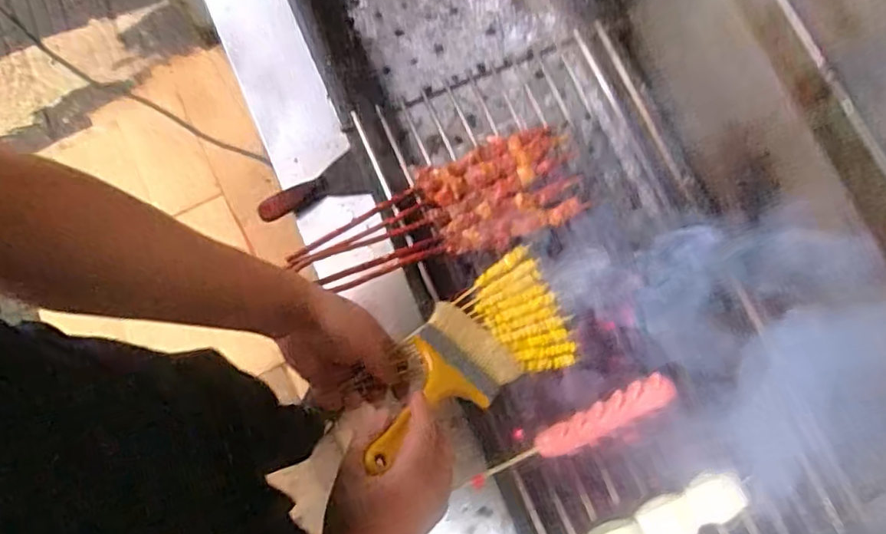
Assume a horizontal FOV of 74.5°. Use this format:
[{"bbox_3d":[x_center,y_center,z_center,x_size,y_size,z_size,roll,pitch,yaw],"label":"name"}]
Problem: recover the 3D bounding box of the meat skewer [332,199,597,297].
[{"bbox_3d":[0.021,-0.024,0.597,0.264,0.019,0.025,-18,80,-5],"label":"meat skewer"}]

